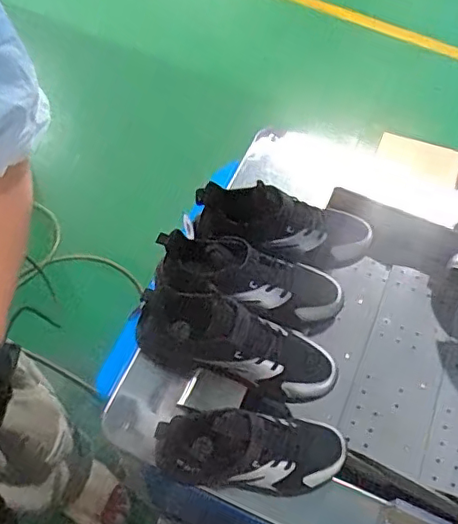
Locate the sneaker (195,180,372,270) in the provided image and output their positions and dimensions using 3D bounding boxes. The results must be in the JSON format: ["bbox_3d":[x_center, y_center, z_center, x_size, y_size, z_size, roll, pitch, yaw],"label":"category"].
[{"bbox_3d":[0.086,-0.050,0.836,0.275,0.080,0.090,13,59,-19],"label":"sneaker"}]

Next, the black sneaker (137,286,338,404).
[{"bbox_3d":[0.012,0.104,0.737,0.269,0.092,0.092,14,60,3],"label":"black sneaker"}]

